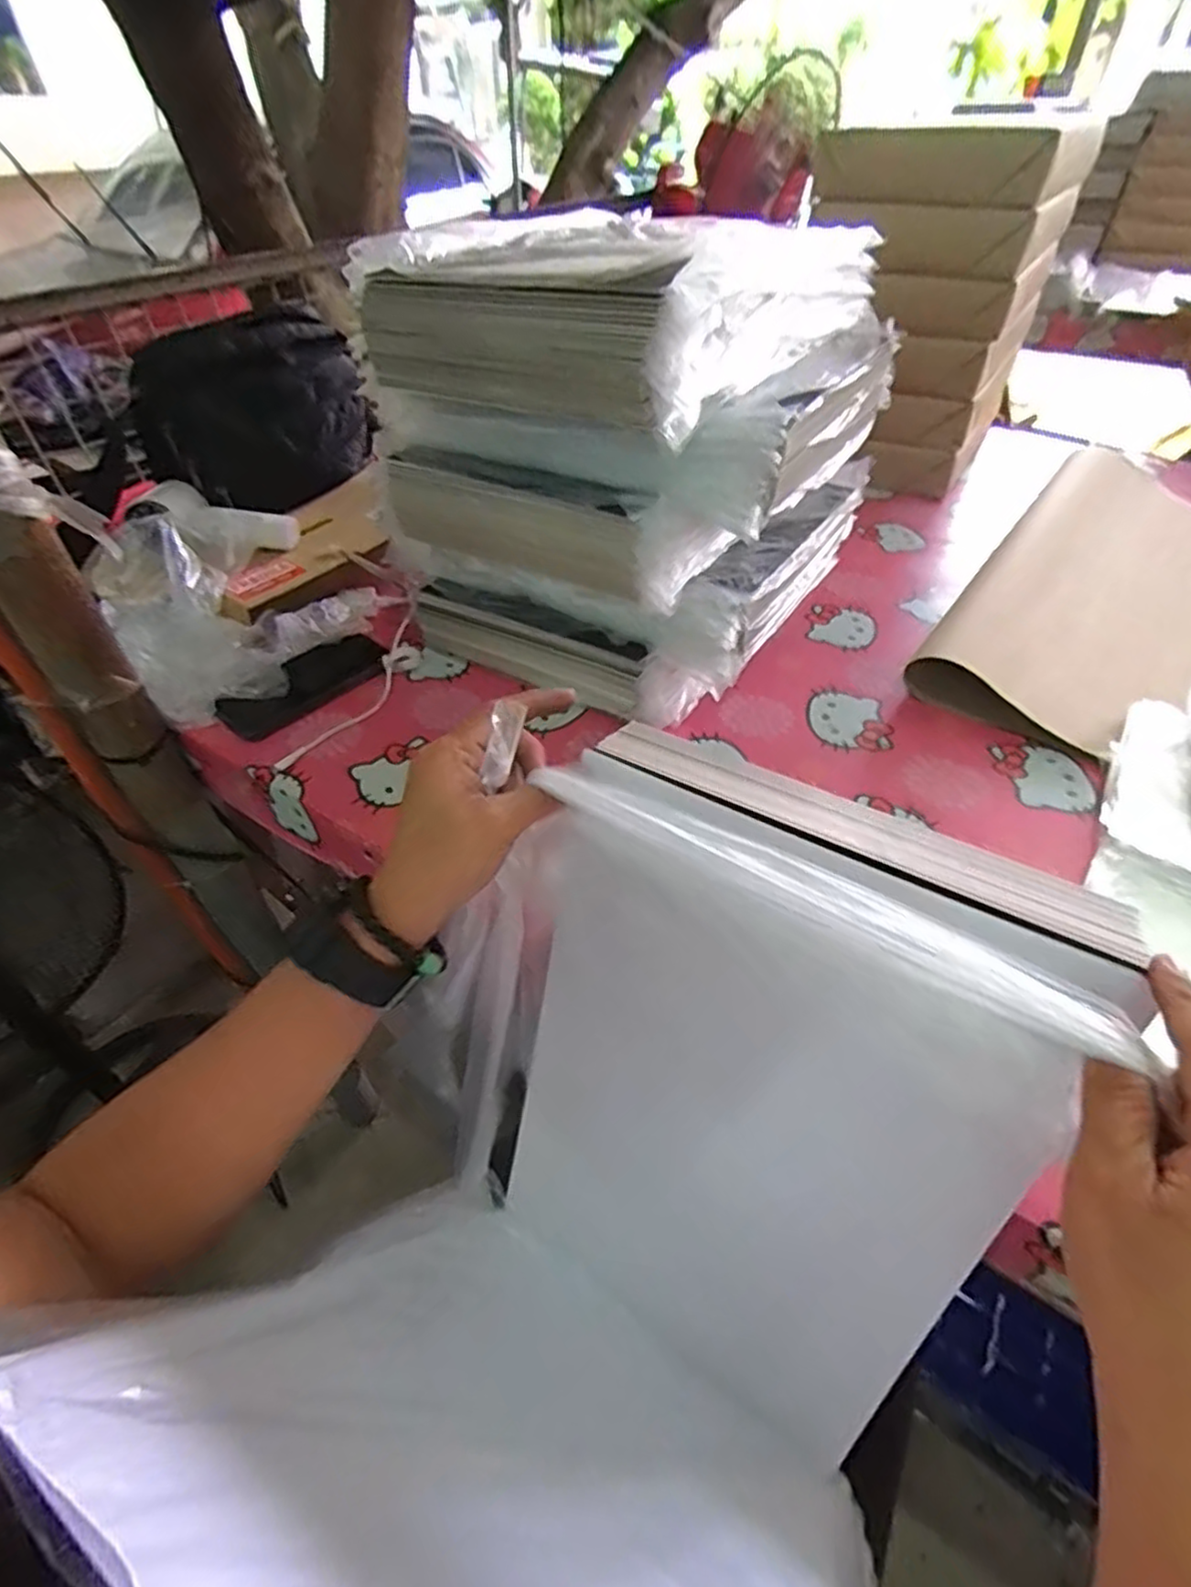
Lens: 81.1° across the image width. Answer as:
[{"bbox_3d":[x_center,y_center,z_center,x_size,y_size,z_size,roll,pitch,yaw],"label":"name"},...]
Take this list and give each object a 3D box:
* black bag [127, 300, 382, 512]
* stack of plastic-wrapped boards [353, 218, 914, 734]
[{"bbox_3d":[-0.357,-0.403,0.758,0.091,0.186,0.243,28,53,26],"label":"black bag"},{"bbox_3d":[0.045,-0.322,0.644,0.339,0.305,0.356,25,51,23],"label":"stack of plastic-wrapped boards"}]

